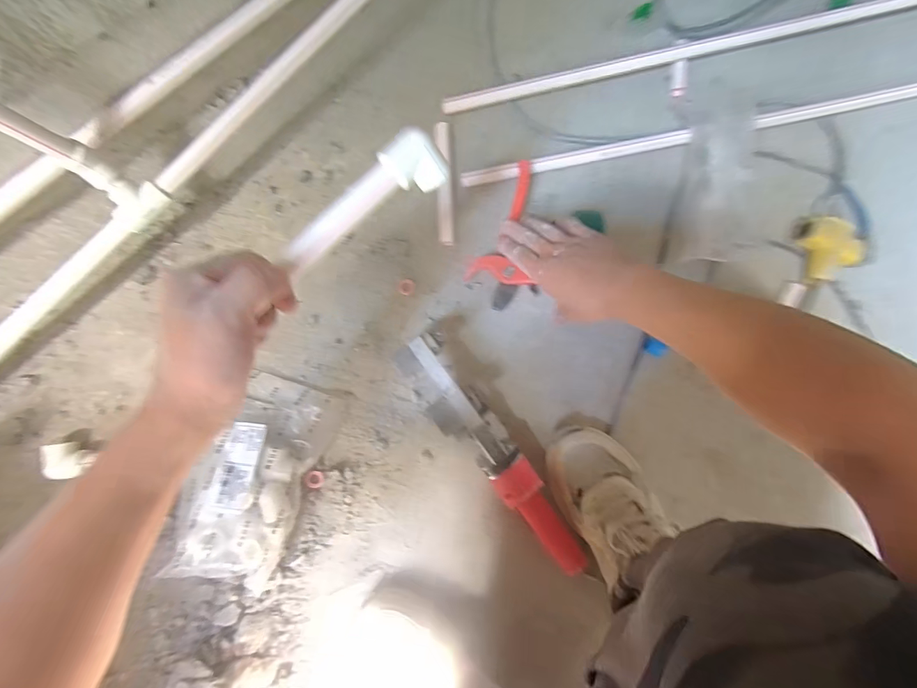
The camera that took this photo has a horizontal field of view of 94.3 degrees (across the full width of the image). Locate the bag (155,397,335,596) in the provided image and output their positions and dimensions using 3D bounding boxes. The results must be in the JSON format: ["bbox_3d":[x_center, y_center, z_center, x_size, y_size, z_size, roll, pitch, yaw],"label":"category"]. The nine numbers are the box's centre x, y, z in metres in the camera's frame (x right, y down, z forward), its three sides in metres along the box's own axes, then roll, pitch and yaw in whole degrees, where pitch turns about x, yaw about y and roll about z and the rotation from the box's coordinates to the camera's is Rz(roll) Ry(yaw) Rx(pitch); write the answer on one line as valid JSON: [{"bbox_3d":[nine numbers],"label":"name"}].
[{"bbox_3d":[-0.248,0.162,0.506,0.129,0.053,0.216,18,82,-2],"label":"bag"}]

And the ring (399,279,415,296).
[{"bbox_3d":[-0.070,-0.077,0.577,0.020,0.006,0.021,7,83,-4],"label":"ring"}]

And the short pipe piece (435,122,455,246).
[{"bbox_3d":[-0.019,-0.222,0.589,0.021,0.013,0.169,-2,83,-5],"label":"short pipe piece"}]

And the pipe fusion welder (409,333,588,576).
[{"bbox_3d":[0.038,0.128,0.515,0.062,0.095,0.314,-39,88,-8],"label":"pipe fusion welder"}]

